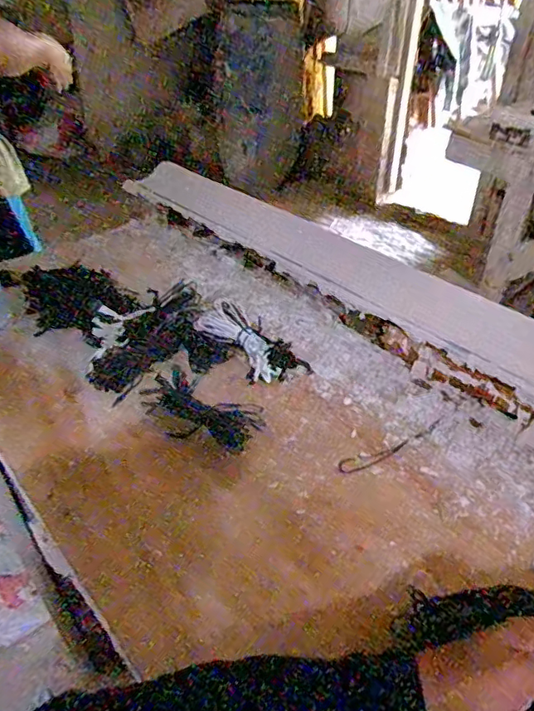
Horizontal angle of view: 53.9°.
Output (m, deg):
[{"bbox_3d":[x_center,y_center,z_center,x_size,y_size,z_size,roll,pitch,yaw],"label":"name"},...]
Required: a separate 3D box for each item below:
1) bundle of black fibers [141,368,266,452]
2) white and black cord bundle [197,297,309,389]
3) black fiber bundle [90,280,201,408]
[{"bbox_3d":[-0.074,0.062,0.586,0.132,0.018,0.074,17,43,19],"label":"bundle of black fibers"},{"bbox_3d":[-0.018,-0.018,0.662,0.082,0.049,0.139,-31,49,-31],"label":"white and black cord bundle"},{"bbox_3d":[-0.145,-0.023,0.652,0.064,0.030,0.174,25,62,26],"label":"black fiber bundle"}]

